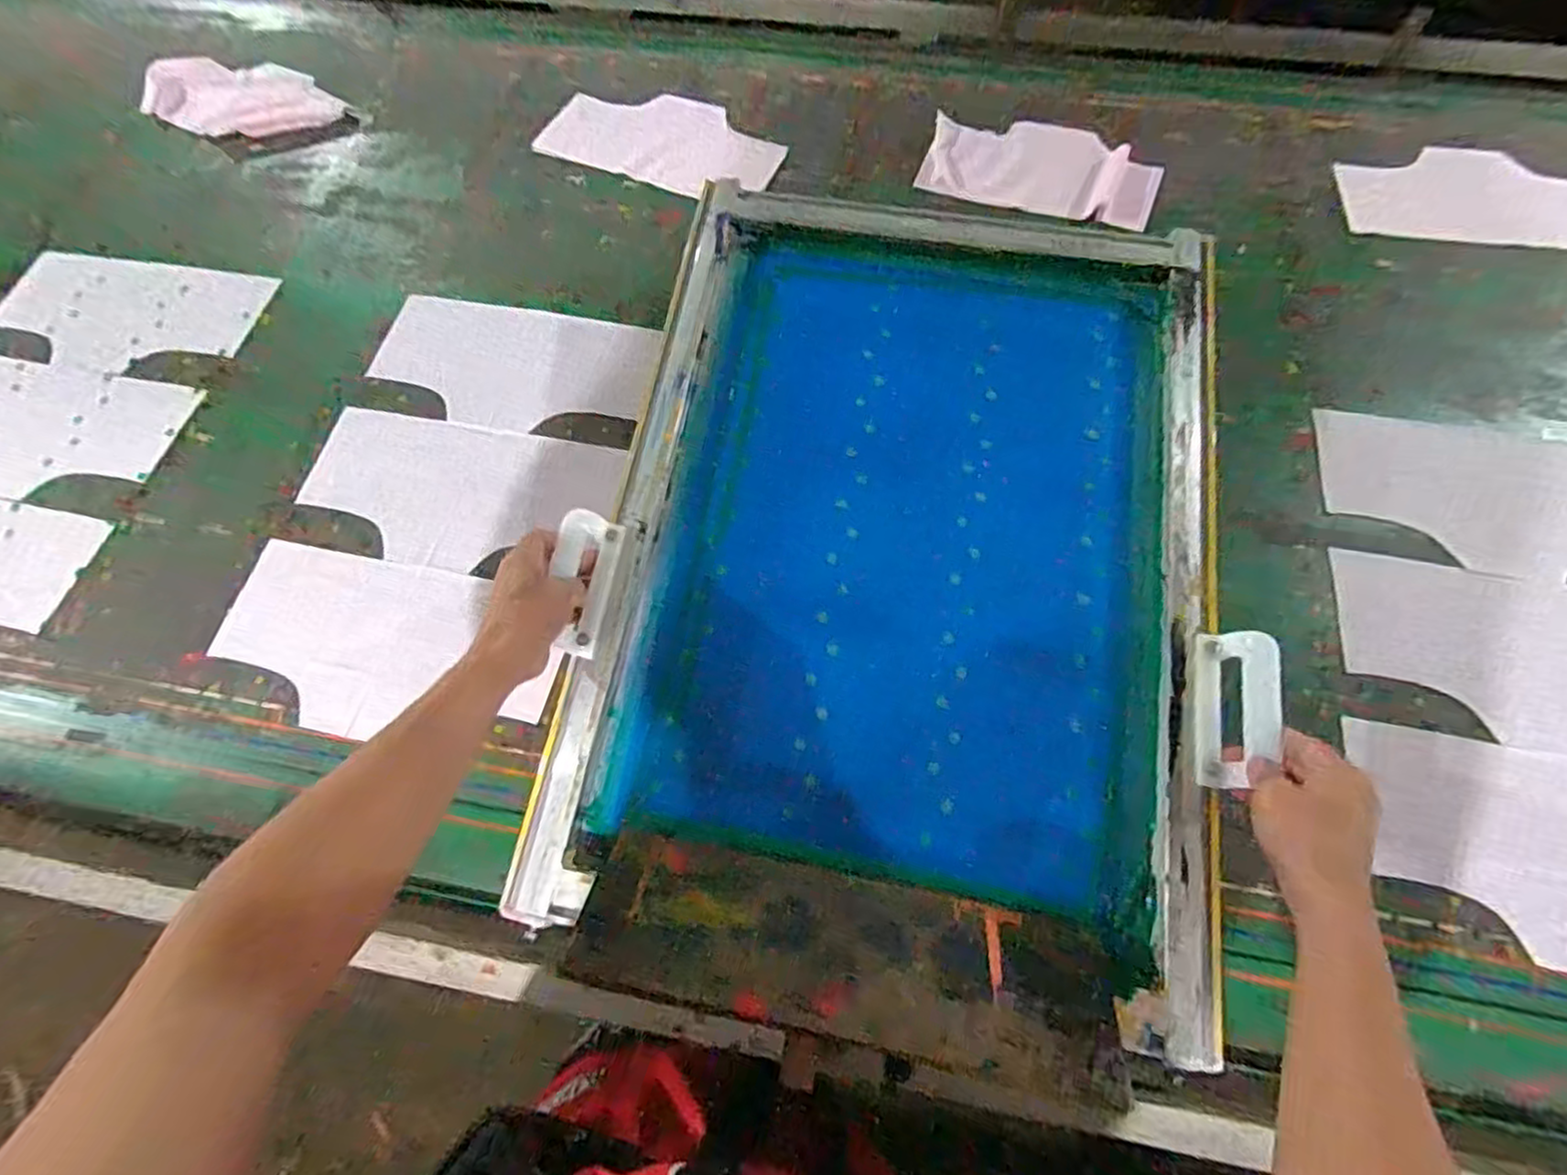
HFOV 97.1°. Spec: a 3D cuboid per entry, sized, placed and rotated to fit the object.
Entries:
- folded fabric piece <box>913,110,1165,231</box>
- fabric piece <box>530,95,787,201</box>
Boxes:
[{"bbox_3d":[0.327,-0.535,0.880,0.284,0.028,0.167,15,65,10],"label":"folded fabric piece"},{"bbox_3d":[-0.157,-0.603,0.934,0.312,0.008,0.166,19,68,9],"label":"fabric piece"}]

